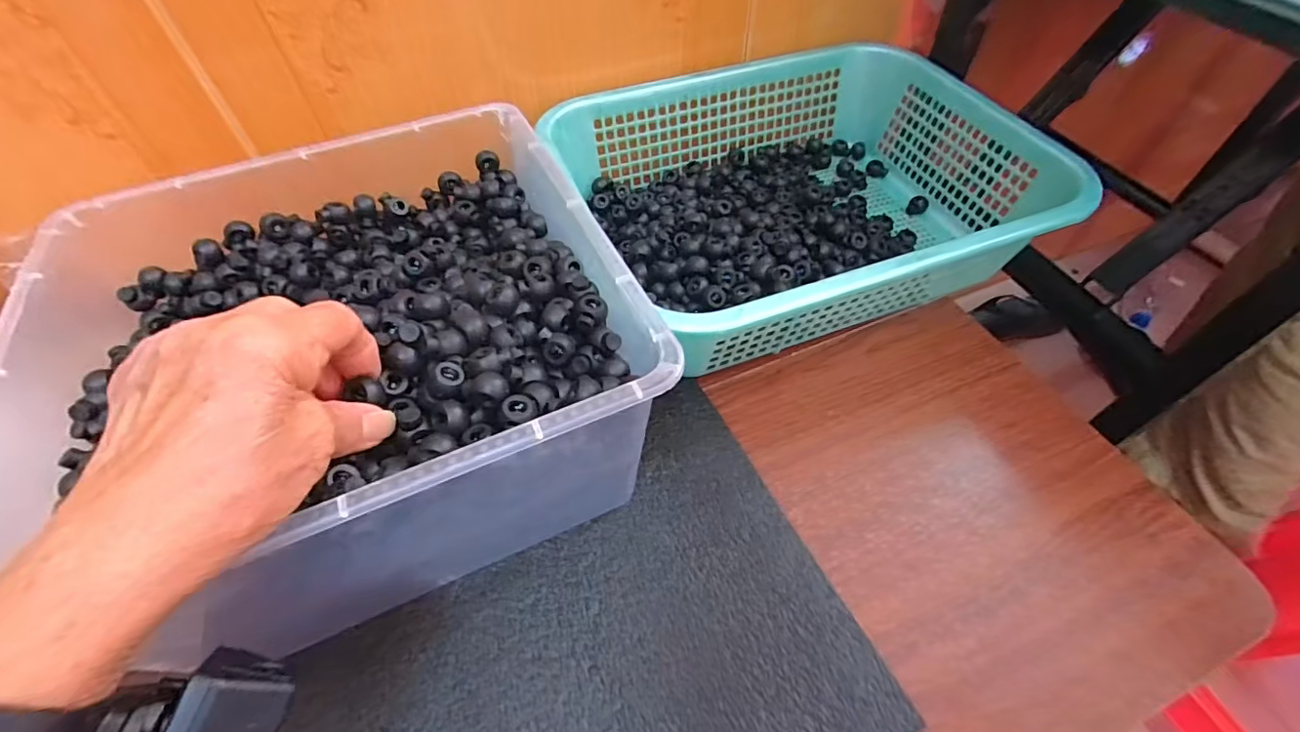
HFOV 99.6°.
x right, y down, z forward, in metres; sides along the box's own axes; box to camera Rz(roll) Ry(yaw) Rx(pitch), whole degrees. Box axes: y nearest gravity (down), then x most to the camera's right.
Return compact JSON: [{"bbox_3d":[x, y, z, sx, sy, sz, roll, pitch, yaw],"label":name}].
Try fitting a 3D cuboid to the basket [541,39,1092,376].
[{"bbox_3d":[0.119,-0.153,0.474,0.365,0.116,0.302,-18,55,-11],"label":"basket"}]

